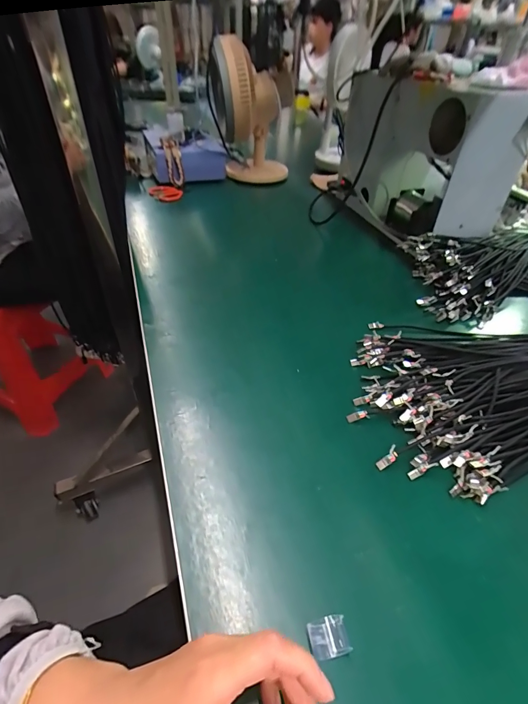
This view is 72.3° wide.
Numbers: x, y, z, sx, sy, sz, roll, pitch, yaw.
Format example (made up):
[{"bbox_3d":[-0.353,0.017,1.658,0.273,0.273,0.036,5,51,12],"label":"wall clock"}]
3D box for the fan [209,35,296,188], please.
[{"bbox_3d":[-0.033,-0.678,1.027,0.214,0.302,0.240,-1,43,-4],"label":"fan"}]

